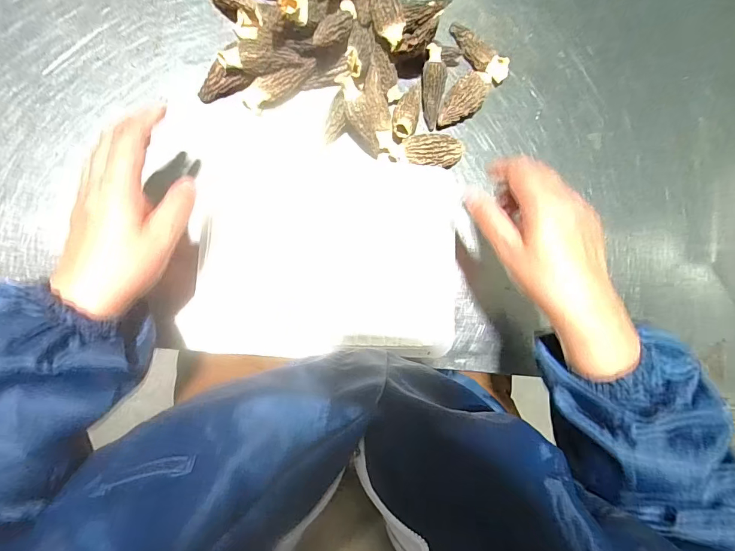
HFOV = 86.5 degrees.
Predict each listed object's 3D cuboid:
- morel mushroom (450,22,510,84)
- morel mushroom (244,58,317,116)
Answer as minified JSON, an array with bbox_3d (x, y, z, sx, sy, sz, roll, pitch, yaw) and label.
[{"bbox_3d":[0.129,-0.262,0.459,0.086,0.020,0.024,42,81,-2],"label":"morel mushroom"},{"bbox_3d":[-0.091,-0.203,0.415,0.082,0.025,0.022,-33,90,-9],"label":"morel mushroom"}]

